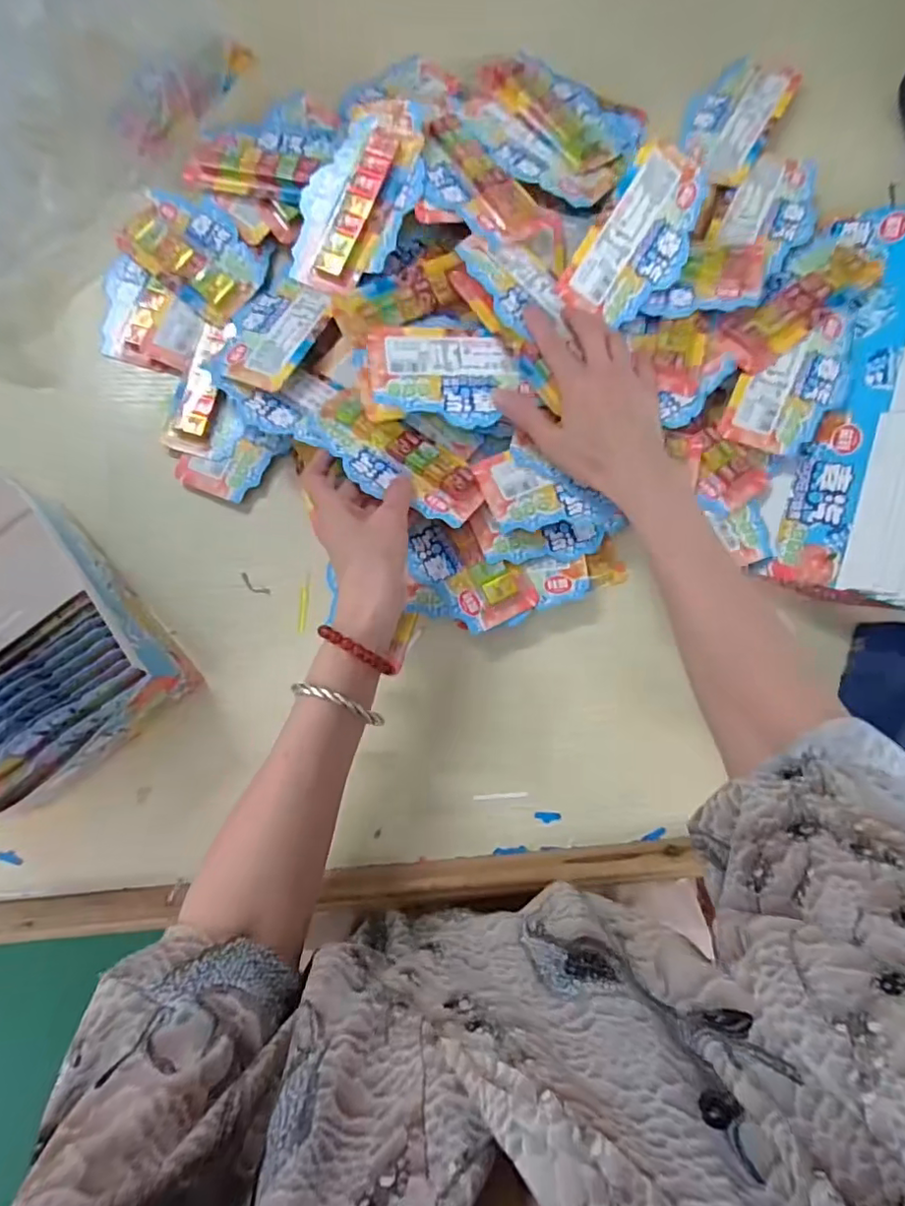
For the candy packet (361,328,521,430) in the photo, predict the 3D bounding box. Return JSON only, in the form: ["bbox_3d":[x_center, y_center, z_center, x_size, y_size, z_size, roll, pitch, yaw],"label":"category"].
[{"bbox_3d":[-0.008,-0.172,0.434,0.115,0.023,0.070,3,81,-1],"label":"candy packet"}]

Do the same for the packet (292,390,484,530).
[{"bbox_3d":[-0.046,-0.110,0.431,0.145,0.011,0.071,35,66,6],"label":"packet"}]

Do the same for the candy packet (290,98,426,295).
[{"bbox_3d":[-0.074,-0.335,0.468,0.088,0.015,0.163,29,94,9],"label":"candy packet"}]

